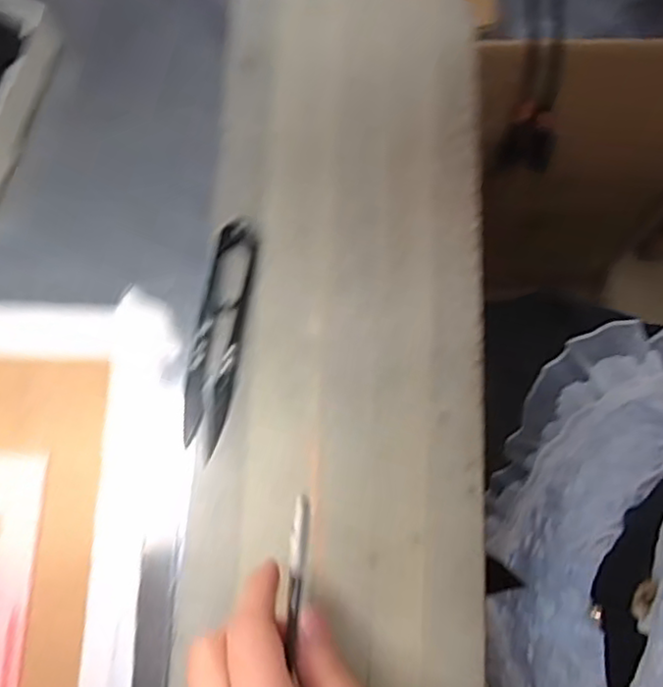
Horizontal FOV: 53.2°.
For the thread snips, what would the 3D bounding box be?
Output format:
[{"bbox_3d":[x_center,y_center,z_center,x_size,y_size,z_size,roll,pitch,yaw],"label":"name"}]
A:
[{"bbox_3d":[-0.058,-0.006,0.339,0.022,0.013,0.119,8,77,3],"label":"thread snips"}]

